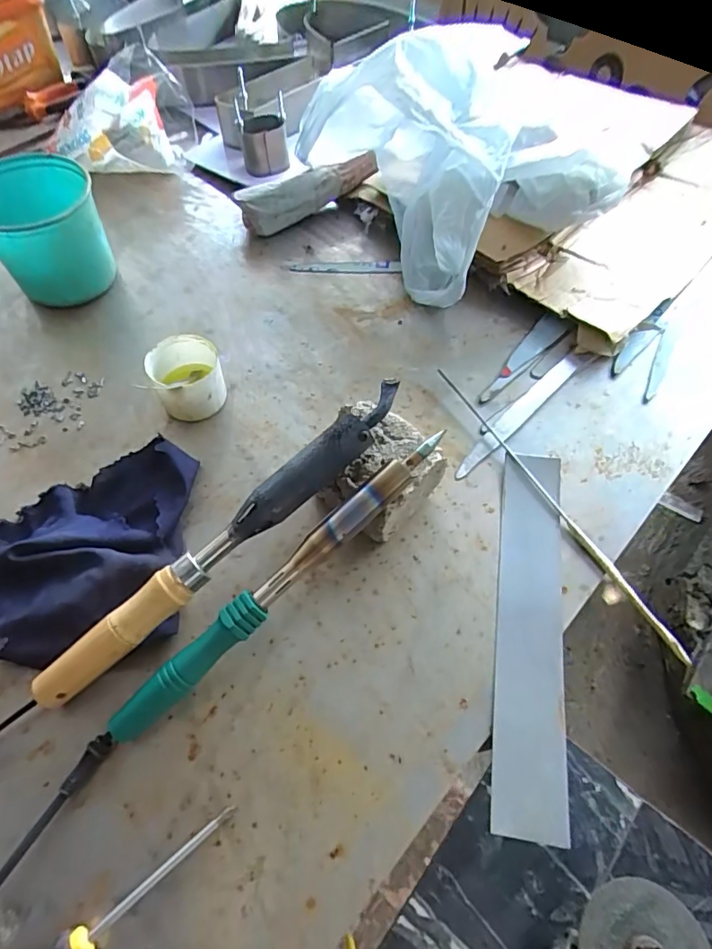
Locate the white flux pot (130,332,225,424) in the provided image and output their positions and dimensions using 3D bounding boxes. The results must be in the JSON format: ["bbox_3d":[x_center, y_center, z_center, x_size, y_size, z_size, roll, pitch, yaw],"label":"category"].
[{"bbox_3d":[-0.163,-0.089,0.491,0.072,0.052,0.063,-4,60,-5],"label":"white flux pot"}]

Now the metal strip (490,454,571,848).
[{"bbox_3d":[0.138,0.110,0.408,0.051,0.007,0.296,9,58,6],"label":"metal strip"}]

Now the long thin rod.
[{"bbox_3d":[0.173,0.020,0.462,0.012,0.007,0.323,-25,63,-16],"label":"long thin rod"}]

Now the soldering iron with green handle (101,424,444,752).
[{"bbox_3d":[-0.051,0.076,0.365,0.306,0.026,0.024,-42,68,-6],"label":"soldering iron with green handle"}]

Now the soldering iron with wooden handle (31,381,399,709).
[{"bbox_3d":[-0.090,0.046,0.375,0.328,0.029,0.028,-41,68,-7],"label":"soldering iron with wooden handle"}]

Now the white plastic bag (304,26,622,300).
[{"bbox_3d":[0.115,-0.364,0.597,0.241,0.169,0.272,-28,64,-17],"label":"white plastic bag"}]

